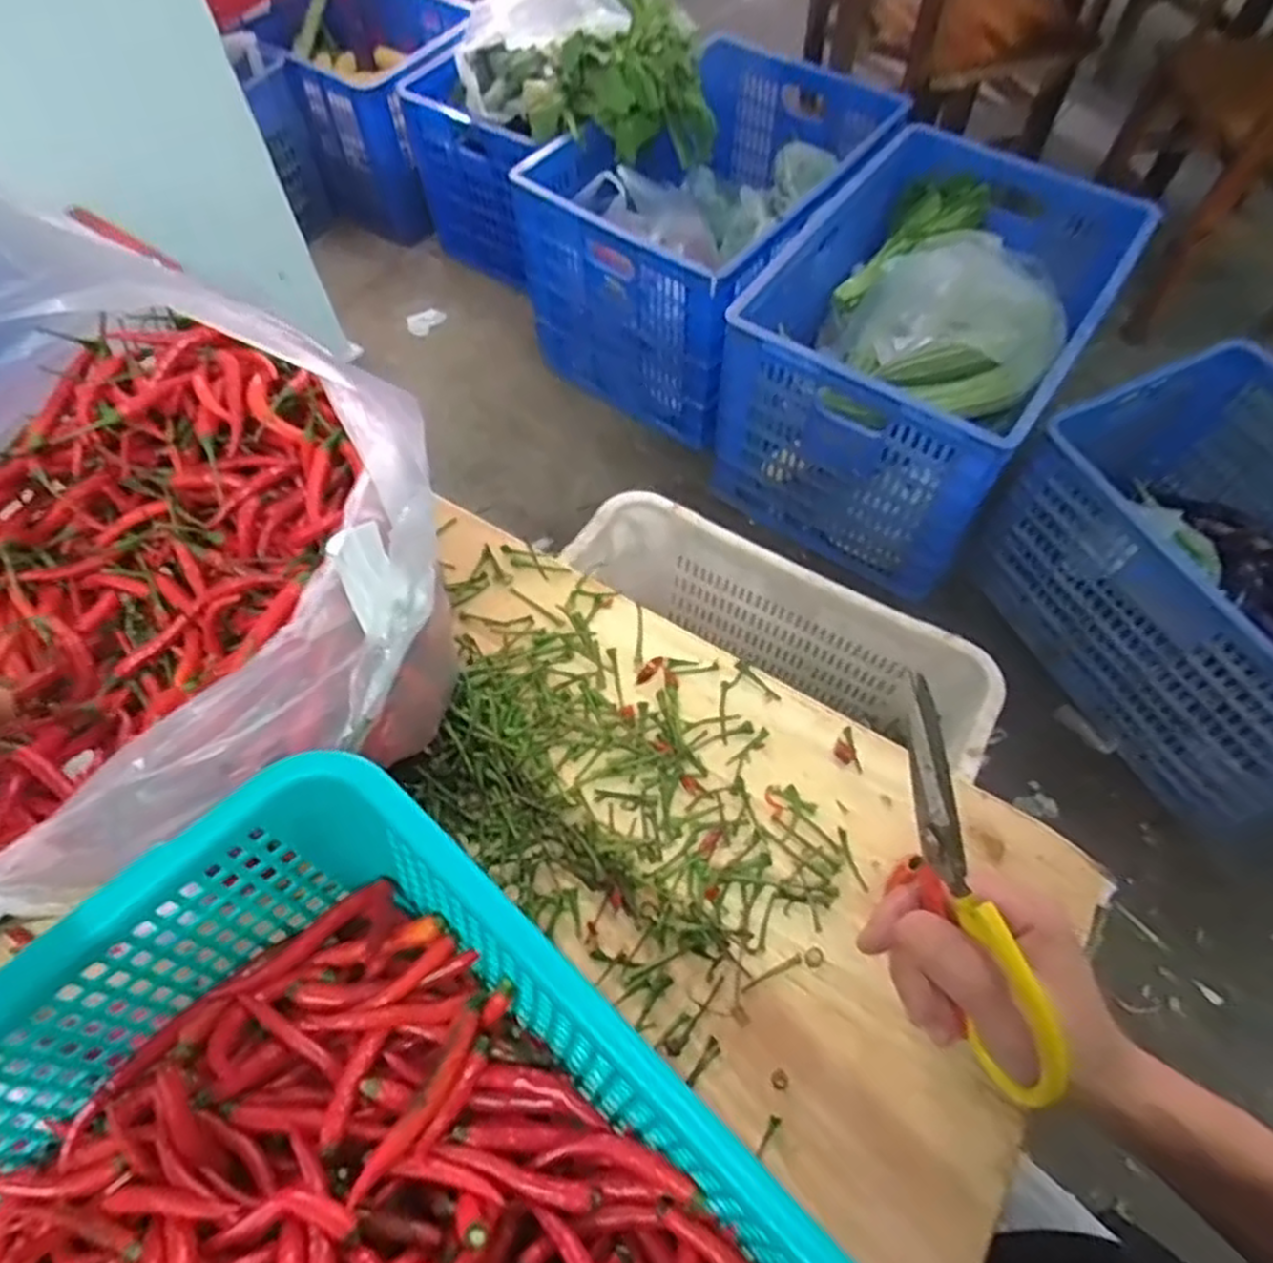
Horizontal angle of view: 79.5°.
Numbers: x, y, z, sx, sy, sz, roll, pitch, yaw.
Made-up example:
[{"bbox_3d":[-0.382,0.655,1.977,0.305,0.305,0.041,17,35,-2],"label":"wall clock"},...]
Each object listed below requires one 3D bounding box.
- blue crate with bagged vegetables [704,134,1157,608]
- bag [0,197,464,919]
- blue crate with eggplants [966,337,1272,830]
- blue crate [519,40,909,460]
[{"bbox_3d":[0.519,-0.524,1.402,0.476,0.397,0.701,32,66,17],"label":"blue crate with bagged vegetables"},{"bbox_3d":[-0.265,-0.063,0.384,0.277,0.220,0.314,-23,63,-12],"label":"bag"},{"bbox_3d":[0.910,-0.094,1.178,0.468,0.341,0.582,-25,64,-13],"label":"blue crate with eggplants"},{"bbox_3d":[0.158,-0.805,1.567,0.492,0.374,0.762,31,66,16],"label":"blue crate"}]

